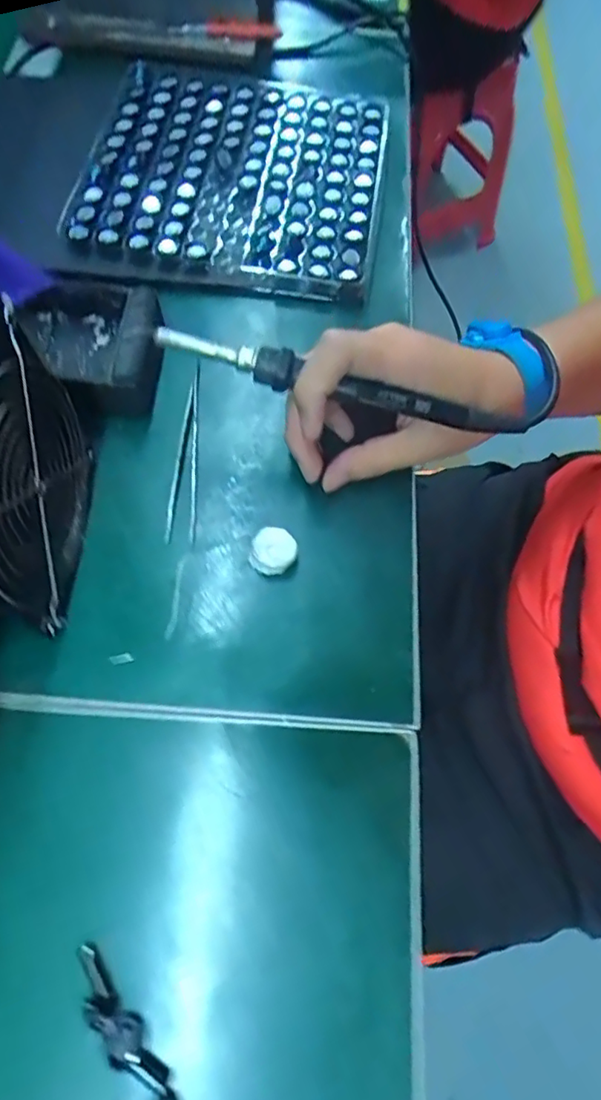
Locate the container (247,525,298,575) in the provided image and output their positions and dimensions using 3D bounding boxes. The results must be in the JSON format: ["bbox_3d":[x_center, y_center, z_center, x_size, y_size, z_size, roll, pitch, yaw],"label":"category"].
[{"bbox_3d":[-0.015,0.001,0.327,0.025,0.015,0.025,1,67,-1],"label":"container"}]

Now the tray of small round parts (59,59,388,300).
[{"bbox_3d":[-0.044,-0.284,0.432,0.207,0.024,0.222,8,67,2],"label":"tray of small round parts"}]

